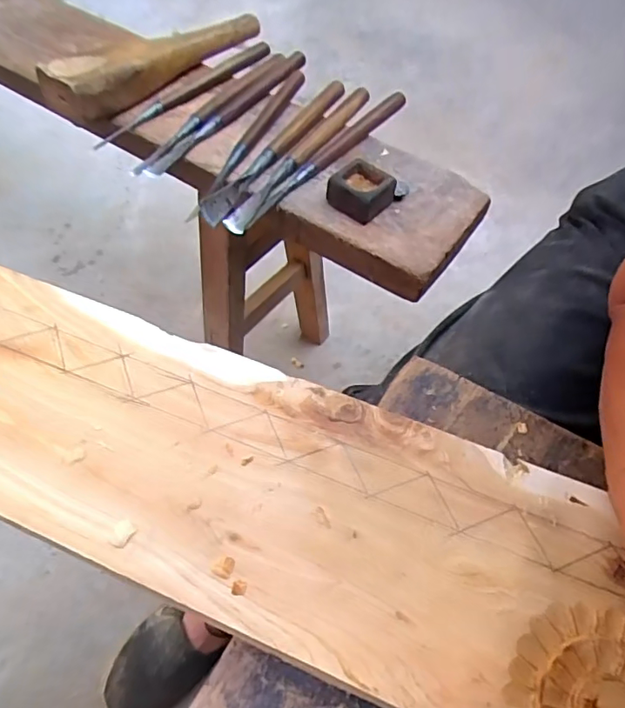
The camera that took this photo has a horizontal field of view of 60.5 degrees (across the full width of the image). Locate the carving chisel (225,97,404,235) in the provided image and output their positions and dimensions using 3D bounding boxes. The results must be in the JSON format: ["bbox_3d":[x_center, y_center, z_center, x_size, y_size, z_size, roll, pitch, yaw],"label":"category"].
[{"bbox_3d":[0.011,-0.192,0.518,0.019,0.023,0.256,36,62,19],"label":"carving chisel"}]

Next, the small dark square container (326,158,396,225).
[{"bbox_3d":[0.043,-0.147,0.482,0.050,0.030,0.043,39,63,21],"label":"small dark square container"}]

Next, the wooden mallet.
[{"bbox_3d":[-0.166,-0.331,0.596,0.063,0.050,0.273,33,58,18],"label":"wooden mallet"}]

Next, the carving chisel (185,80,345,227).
[{"bbox_3d":[-0.035,-0.205,0.531,0.025,0.015,0.254,27,59,15],"label":"carving chisel"}]

